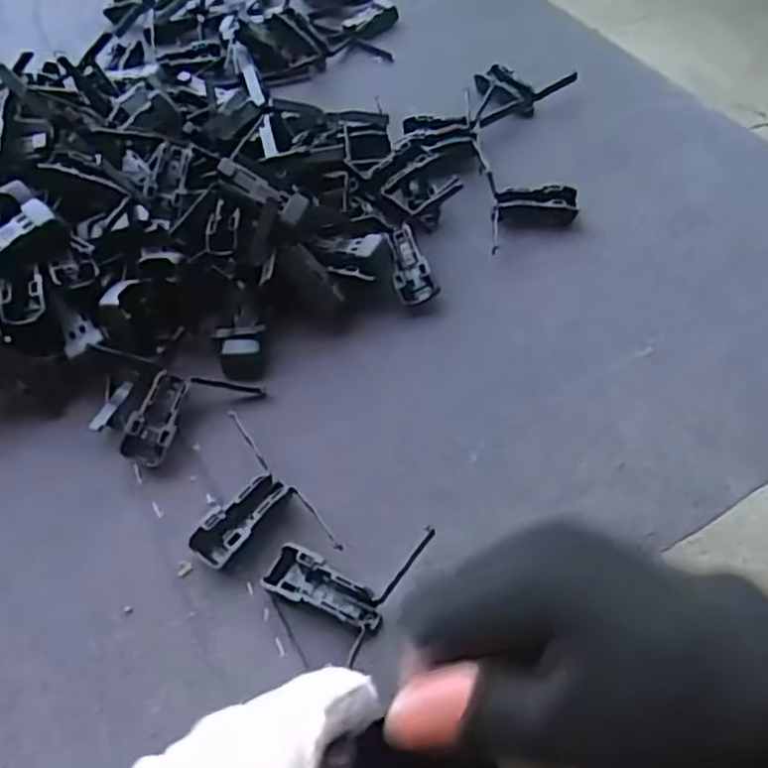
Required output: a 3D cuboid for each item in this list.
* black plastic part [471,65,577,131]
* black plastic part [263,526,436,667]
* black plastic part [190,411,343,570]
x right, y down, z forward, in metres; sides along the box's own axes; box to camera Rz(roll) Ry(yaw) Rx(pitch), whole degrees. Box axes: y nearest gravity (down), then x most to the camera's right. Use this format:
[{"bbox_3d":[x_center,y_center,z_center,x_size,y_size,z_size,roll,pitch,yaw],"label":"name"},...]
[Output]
[{"bbox_3d":[0.085,-0.201,0.491,0.083,0.010,0.046,-29,58,-17],"label":"black plastic part"},{"bbox_3d":[-0.016,0.076,0.298,0.050,0.015,0.058,25,59,19],"label":"black plastic part"},{"bbox_3d":[-0.063,0.052,0.317,0.052,0.014,0.085,-36,60,-21],"label":"black plastic part"}]

